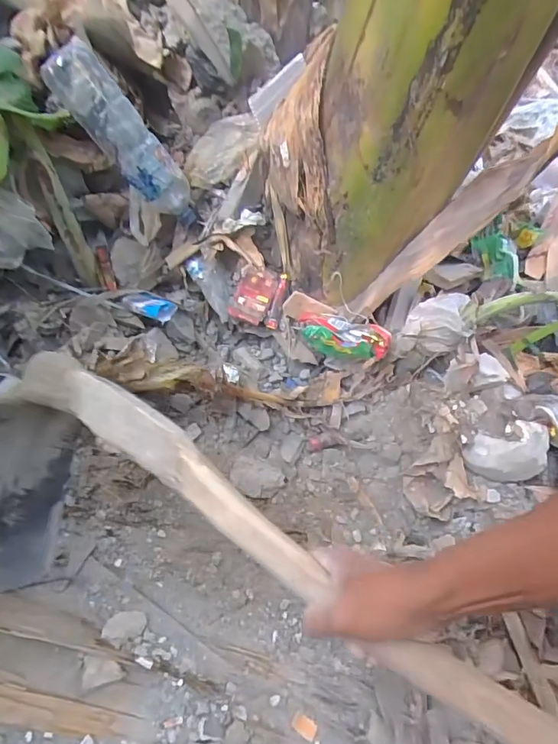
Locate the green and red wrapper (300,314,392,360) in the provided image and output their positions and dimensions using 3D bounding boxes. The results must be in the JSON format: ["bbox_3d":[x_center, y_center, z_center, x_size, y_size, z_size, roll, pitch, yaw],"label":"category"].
[{"bbox_3d":[0.122,-0.074,0.920,0.189,0.065,0.070,26,67,15],"label":"green and red wrapper"}]

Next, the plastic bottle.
[{"bbox_3d":[-0.252,-0.379,0.794,0.077,0.309,0.078,7,57,48],"label":"plastic bottle"}]

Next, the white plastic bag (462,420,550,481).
[{"bbox_3d":[0.404,0.147,0.842,0.151,0.040,0.094,-17,85,25],"label":"white plastic bag"}]

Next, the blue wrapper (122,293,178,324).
[{"bbox_3d":[-0.253,-0.131,0.923,0.104,0.025,0.043,25,67,15],"label":"blue wrapper"}]

